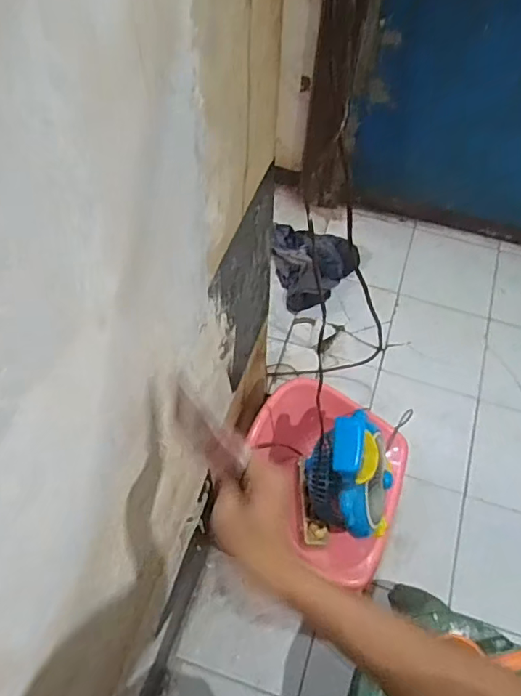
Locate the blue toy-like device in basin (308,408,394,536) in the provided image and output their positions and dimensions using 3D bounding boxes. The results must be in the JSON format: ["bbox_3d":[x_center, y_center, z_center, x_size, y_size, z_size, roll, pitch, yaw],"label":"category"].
[{"bbox_3d":[0.180,0.244,1.007,0.167,0.247,0.190,-10,61,-7],"label":"blue toy-like device in basin"}]

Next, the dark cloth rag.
[{"bbox_3d":[0.188,-0.294,1.770,0.282,0.061,0.326,-7,61,-5],"label":"dark cloth rag"}]

